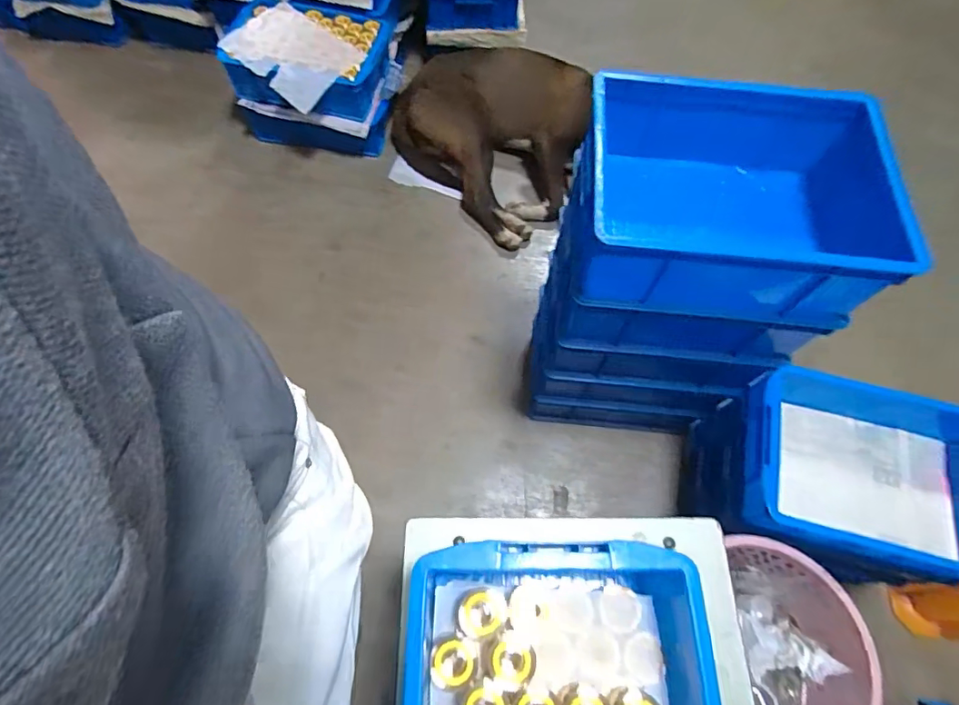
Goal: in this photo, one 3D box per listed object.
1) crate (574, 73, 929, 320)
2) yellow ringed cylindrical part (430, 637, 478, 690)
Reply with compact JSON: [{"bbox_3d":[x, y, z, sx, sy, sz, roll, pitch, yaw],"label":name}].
[{"bbox_3d":[0.291,-0.185,0.617,0.337,0.127,0.261,6,64,0],"label":"crate"},{"bbox_3d":[-0.022,0.264,0.434,0.037,0.036,0.036,2,64,-2],"label":"yellow ringed cylindrical part"}]

